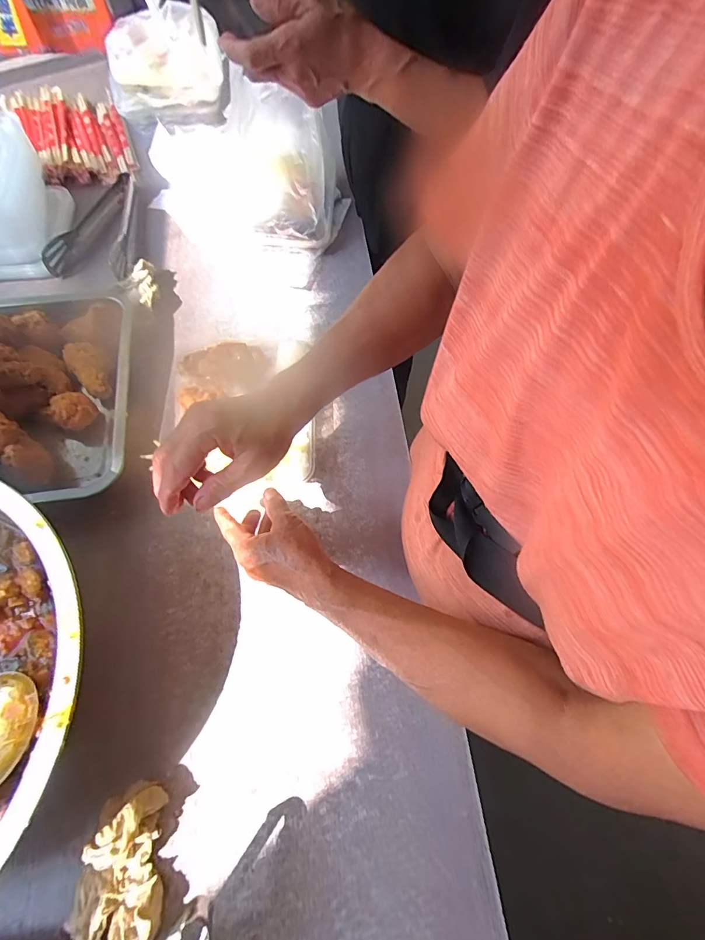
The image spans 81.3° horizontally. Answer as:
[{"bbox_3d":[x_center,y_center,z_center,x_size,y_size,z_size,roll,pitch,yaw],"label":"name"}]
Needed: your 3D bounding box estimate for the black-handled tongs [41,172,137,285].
[{"bbox_3d":[-0.397,-0.406,0.675,0.117,0.035,0.239,5,64,-1],"label":"black-handled tongs"}]

